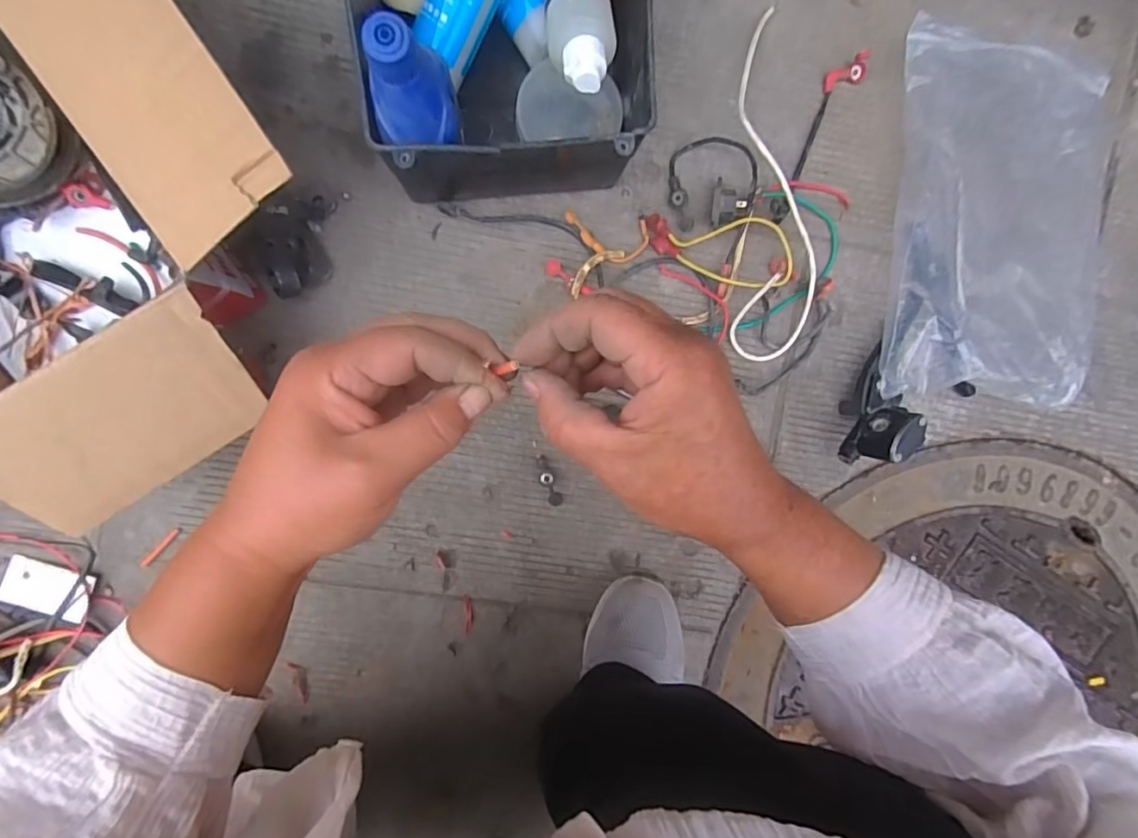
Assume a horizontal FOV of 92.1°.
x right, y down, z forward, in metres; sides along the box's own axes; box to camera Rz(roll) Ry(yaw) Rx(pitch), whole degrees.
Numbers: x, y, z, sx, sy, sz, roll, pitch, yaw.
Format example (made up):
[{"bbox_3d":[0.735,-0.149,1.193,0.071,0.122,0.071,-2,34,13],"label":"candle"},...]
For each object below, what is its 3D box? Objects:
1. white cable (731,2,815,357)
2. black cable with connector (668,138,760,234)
[{"bbox_3d":[0.188,-0.207,0.493,0.072,0.045,0.302,-3,95,-5],"label":"white cable"},{"bbox_3d":[0.131,-0.216,0.498,0.077,0.024,0.080,0,95,-5],"label":"black cable with connector"}]

